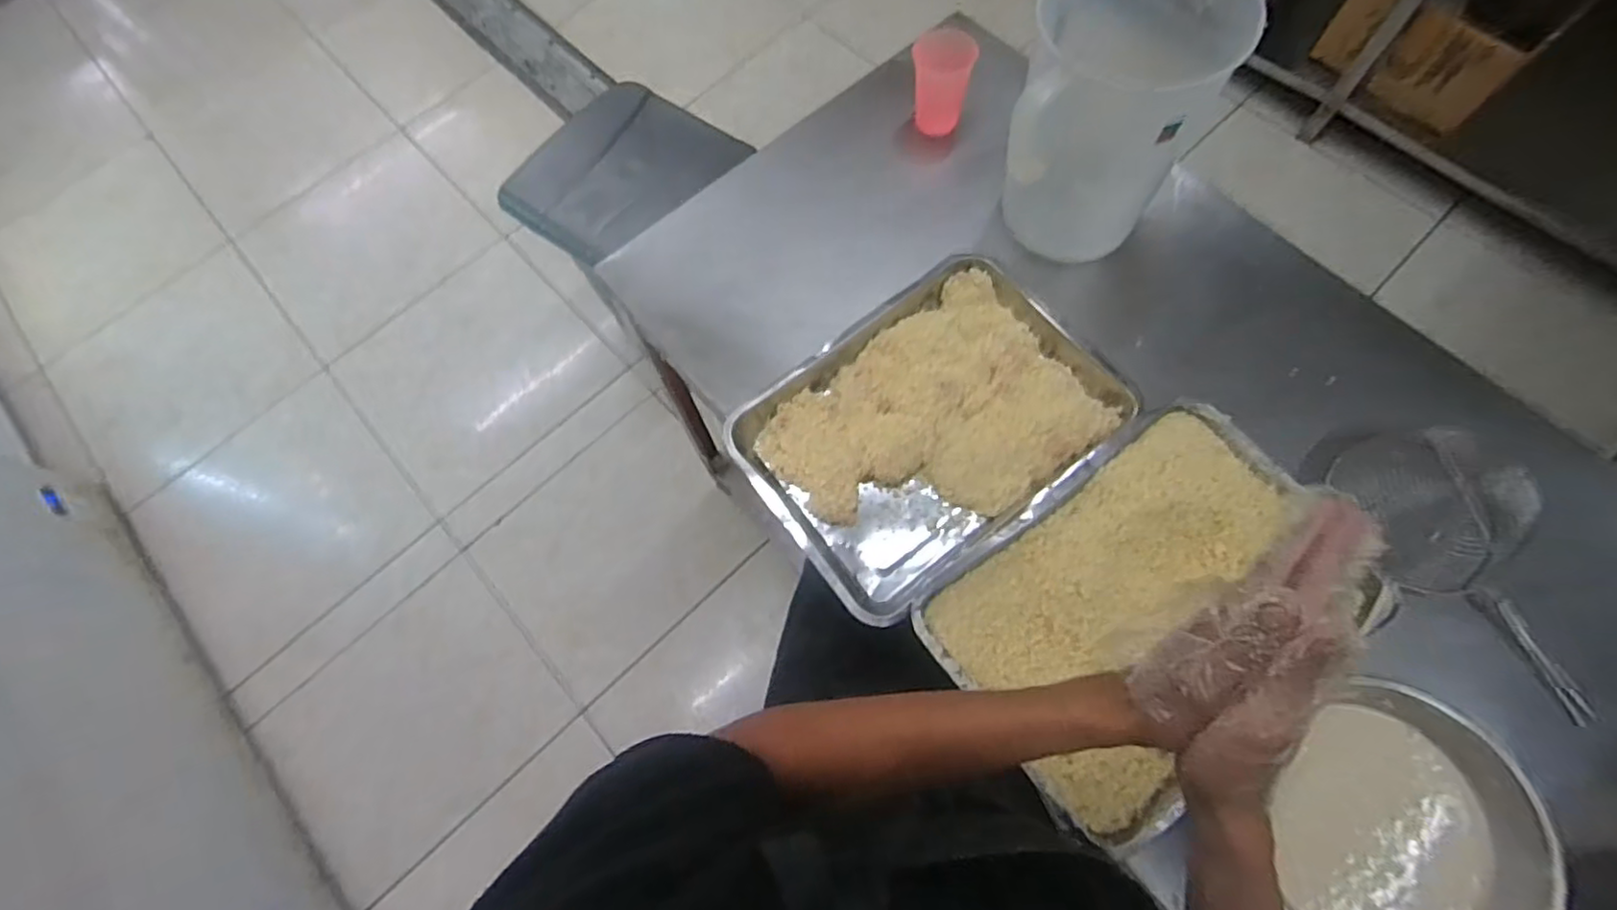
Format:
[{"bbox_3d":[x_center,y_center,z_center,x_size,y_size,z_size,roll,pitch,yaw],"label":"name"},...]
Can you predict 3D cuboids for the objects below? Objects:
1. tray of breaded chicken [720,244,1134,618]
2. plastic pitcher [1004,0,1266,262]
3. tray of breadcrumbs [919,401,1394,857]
[{"bbox_3d":[0.132,-0.033,0.758,0.389,0.062,0.282,-38,72,-10],"label":"tray of breaded chicken"},{"bbox_3d":[0.322,-0.359,0.760,0.191,0.308,0.167,10,71,8],"label":"plastic pitcher"},{"bbox_3d":[0.327,0.142,0.659,0.379,0.055,0.270,-37,71,-10],"label":"tray of breadcrumbs"}]

